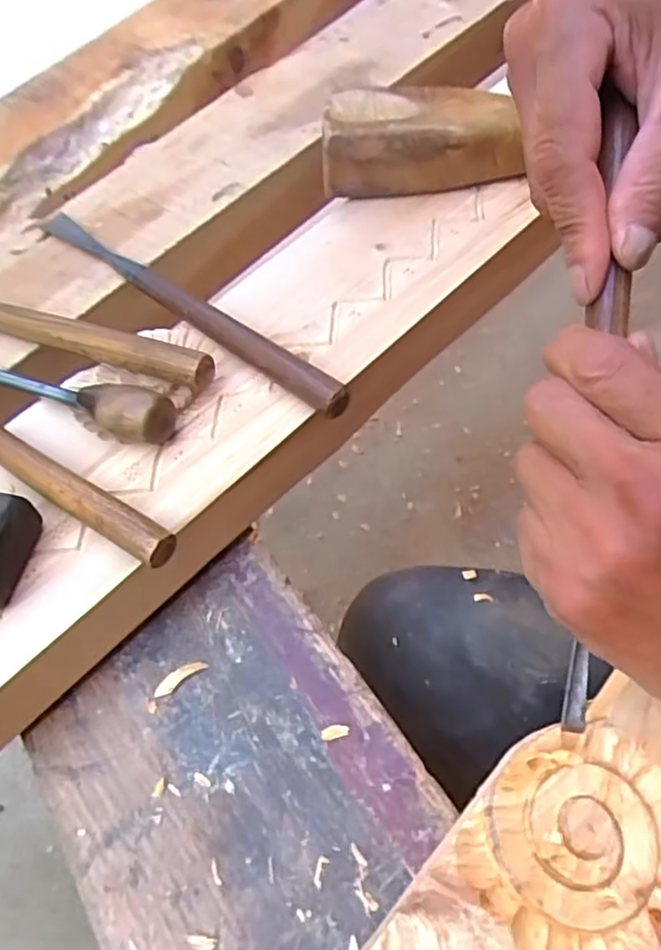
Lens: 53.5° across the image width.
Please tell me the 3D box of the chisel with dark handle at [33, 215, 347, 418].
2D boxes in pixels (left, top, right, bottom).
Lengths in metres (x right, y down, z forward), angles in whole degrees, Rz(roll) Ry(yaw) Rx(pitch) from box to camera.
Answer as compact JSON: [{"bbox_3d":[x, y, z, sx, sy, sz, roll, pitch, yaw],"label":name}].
[{"bbox_3d":[-0.092,-0.105,0.384,0.264,0.021,0.015,37,66,24],"label":"chisel with dark handle"}]

